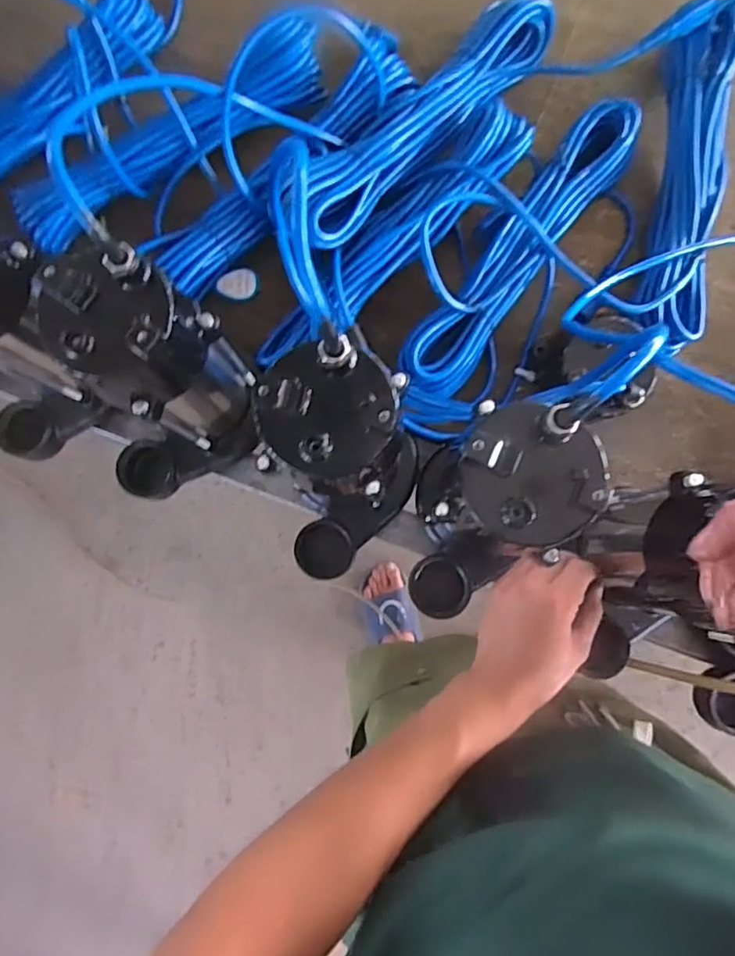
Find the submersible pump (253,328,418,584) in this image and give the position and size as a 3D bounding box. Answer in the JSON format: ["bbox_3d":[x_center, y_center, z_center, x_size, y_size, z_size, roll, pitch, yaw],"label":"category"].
[{"bbox_3d":[-0.015,0.007,0.442,0.099,0.238,0.138,6,84,3],"label":"submersible pump"}]

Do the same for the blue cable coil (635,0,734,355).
[{"bbox_3d":[0.307,-0.285,0.565,0.067,0.067,0.336,9,84,3],"label":"blue cable coil"}]

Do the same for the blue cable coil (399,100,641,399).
[{"bbox_3d":[0.149,-0.213,0.562,0.072,0.058,0.341,37,86,6],"label":"blue cable coil"}]

